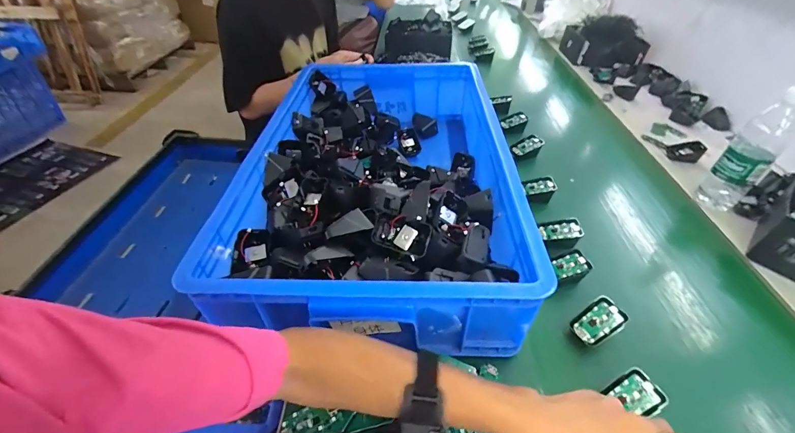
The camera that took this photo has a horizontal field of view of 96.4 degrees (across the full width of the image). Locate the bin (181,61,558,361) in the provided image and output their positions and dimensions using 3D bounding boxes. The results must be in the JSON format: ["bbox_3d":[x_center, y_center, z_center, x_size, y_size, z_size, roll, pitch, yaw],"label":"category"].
[{"bbox_3d":[-0.031,-0.086,0.635,0.389,0.152,0.648,4,42,1],"label":"bin"}]

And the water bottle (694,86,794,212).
[{"bbox_3d":[0.624,-0.109,0.631,0.055,0.225,0.068,-27,50,-30],"label":"water bottle"}]

